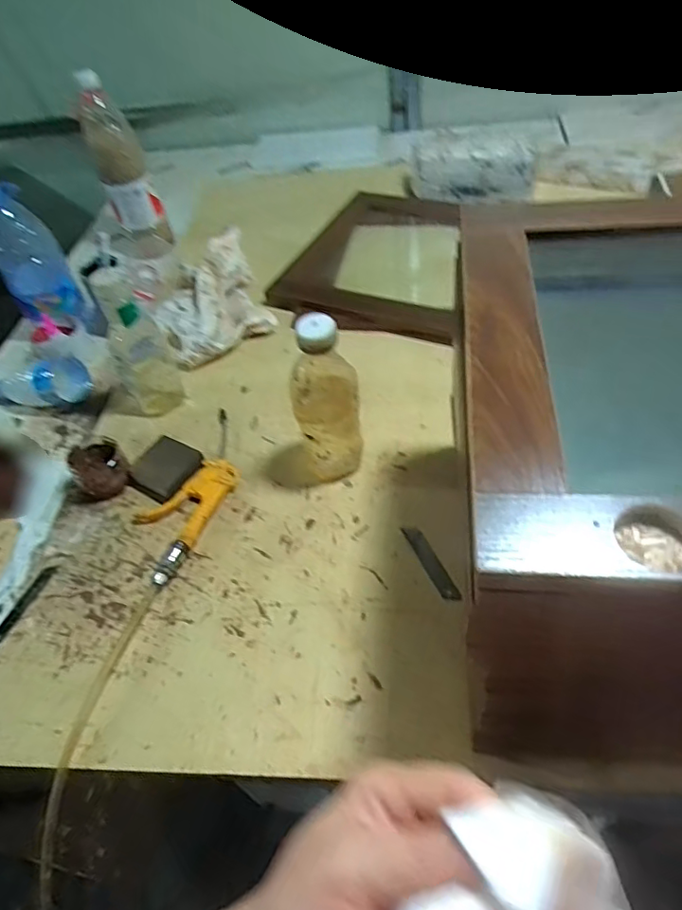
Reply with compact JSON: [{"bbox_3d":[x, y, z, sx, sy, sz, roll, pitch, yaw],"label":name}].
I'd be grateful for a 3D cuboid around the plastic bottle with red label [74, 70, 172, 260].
[{"bbox_3d":[-0.369,-0.475,0.987,0.098,0.265,0.091,-18,49,-7],"label":"plastic bottle with red label"}]

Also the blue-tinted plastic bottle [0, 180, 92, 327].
[{"bbox_3d":[-0.464,-0.288,0.867,0.095,0.226,0.075,-38,36,-24],"label":"blue-tinted plastic bottle"}]

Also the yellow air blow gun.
[{"bbox_3d":[-0.172,0.038,0.689,0.082,0.021,0.243,16,53,19],"label":"yellow air blow gun"}]

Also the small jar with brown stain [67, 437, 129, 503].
[{"bbox_3d":[-0.295,0.020,0.701,0.076,0.045,0.077,-33,54,-21],"label":"small jar with brown stain"}]

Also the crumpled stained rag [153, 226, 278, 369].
[{"bbox_3d":[-0.218,-0.250,0.904,0.184,0.075,0.257,-17,50,-8],"label":"crumpled stained rag"}]

